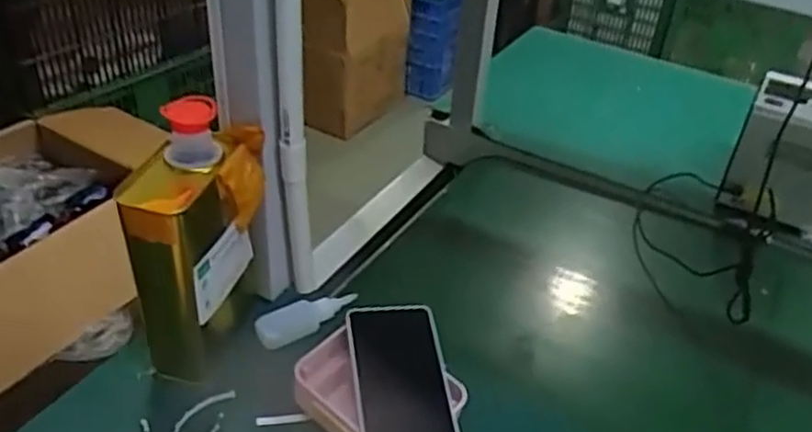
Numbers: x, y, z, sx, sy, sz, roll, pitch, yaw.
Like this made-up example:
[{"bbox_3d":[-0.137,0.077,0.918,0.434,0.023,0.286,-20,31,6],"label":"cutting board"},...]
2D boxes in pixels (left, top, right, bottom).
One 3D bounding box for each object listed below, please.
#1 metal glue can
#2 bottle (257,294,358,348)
[{"bbox_3d":[-0.188,0.027,0.637,0.066,0.231,0.108,11,37,8],"label":"metal glue can"},{"bbox_3d":[-0.099,0.101,0.731,0.101,0.024,0.032,-20,44,-30],"label":"bottle"}]

